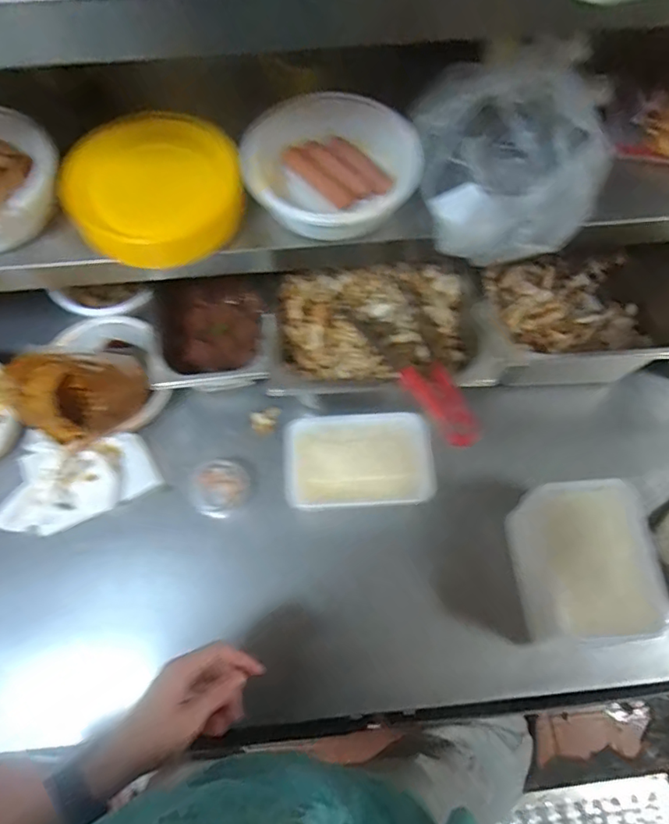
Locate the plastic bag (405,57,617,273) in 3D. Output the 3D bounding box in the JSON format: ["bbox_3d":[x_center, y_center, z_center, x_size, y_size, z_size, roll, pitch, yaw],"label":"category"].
[{"bbox_3d":[0.169,-0.238,0.515,0.163,0.120,0.183,-14,70,-5],"label":"plastic bag"}]

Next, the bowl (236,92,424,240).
[{"bbox_3d":[0.001,-0.258,0.549,0.179,0.070,0.155,-13,70,-4],"label":"bowl"}]

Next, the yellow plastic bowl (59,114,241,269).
[{"bbox_3d":[-0.183,-0.229,0.543,0.167,0.052,0.157,0,70,1],"label":"yellow plastic bowl"}]

